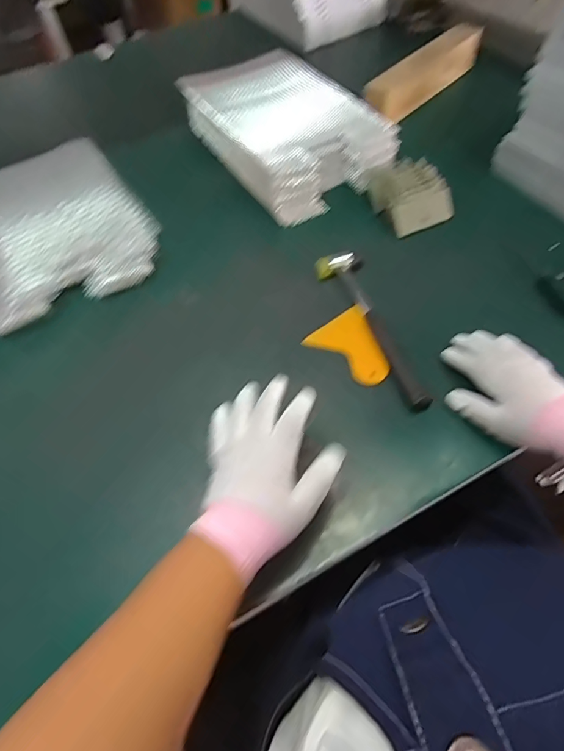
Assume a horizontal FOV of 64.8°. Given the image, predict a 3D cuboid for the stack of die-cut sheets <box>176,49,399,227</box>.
[{"bbox_3d":[0.000,-0.409,0.726,0.217,0.069,0.362,-28,60,-13],"label":"stack of die-cut sheets"}]

